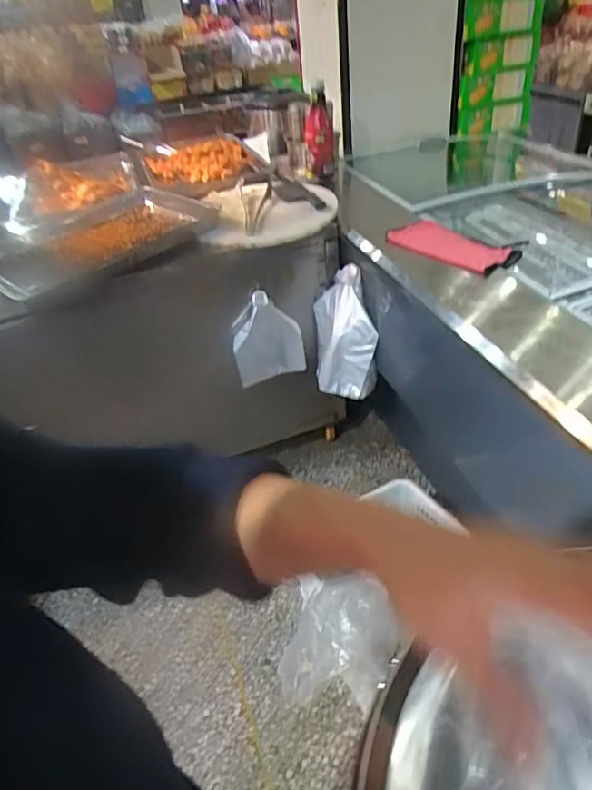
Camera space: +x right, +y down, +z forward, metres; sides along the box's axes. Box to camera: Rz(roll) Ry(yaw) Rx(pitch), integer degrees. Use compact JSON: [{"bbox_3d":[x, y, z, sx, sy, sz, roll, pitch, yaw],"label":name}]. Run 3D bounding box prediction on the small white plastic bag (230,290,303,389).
[{"bbox_3d":[-0.083,-0.161,1.572,0.199,0.236,0.055,-15,39,-10],"label":"small white plastic bag"}]

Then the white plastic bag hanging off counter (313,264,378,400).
[{"bbox_3d":[0.135,-0.172,1.540,0.171,0.305,0.186,-2,38,7],"label":"white plastic bag hanging off counter"}]

